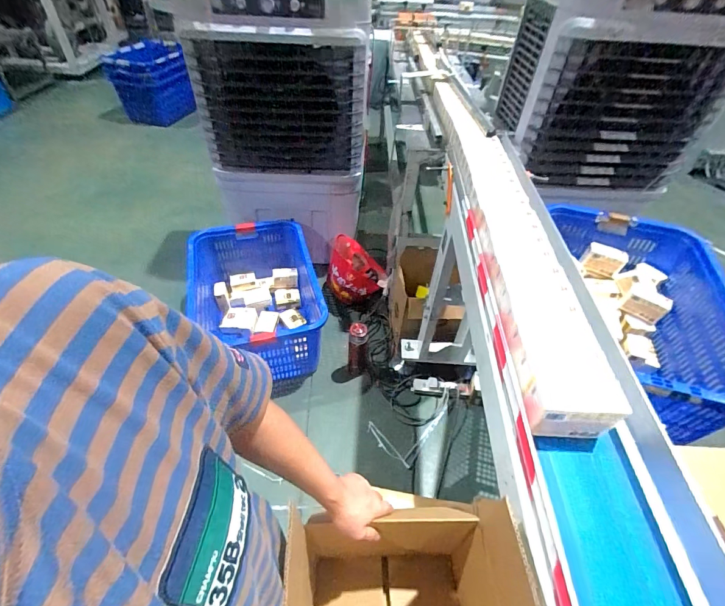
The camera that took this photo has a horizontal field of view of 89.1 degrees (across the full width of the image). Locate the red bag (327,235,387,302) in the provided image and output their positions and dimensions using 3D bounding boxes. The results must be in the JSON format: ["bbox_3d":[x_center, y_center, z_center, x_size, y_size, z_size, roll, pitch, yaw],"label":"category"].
[{"bbox_3d":[-0.026,-0.156,1.824,0.284,0.258,0.171,8,47,3],"label":"red bag"}]

